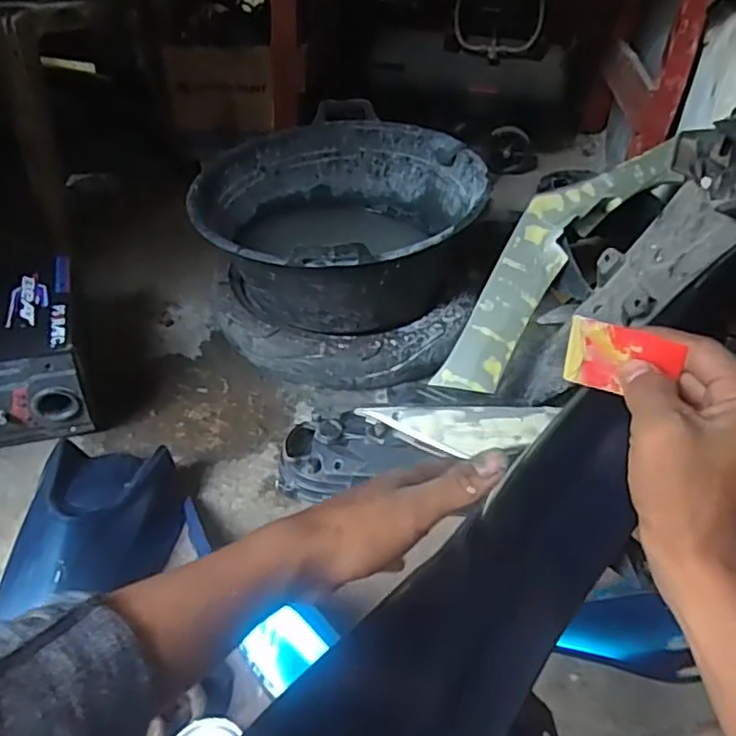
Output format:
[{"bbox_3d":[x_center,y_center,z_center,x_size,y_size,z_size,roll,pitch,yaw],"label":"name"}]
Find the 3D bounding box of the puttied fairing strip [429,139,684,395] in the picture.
[{"bbox_3d":[0.307,-0.201,1.019,0.142,0.034,0.663,42,66,8],"label":"puttied fairing strip"}]

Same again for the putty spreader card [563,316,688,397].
[{"bbox_3d":[0.135,-0.003,0.346,0.055,0.041,0.008,20,44,23],"label":"putty spreader card"}]

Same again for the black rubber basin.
[{"bbox_3d":[-0.054,-0.248,1.081,0.441,0.212,0.474,4,41,-3],"label":"black rubber basin"}]

